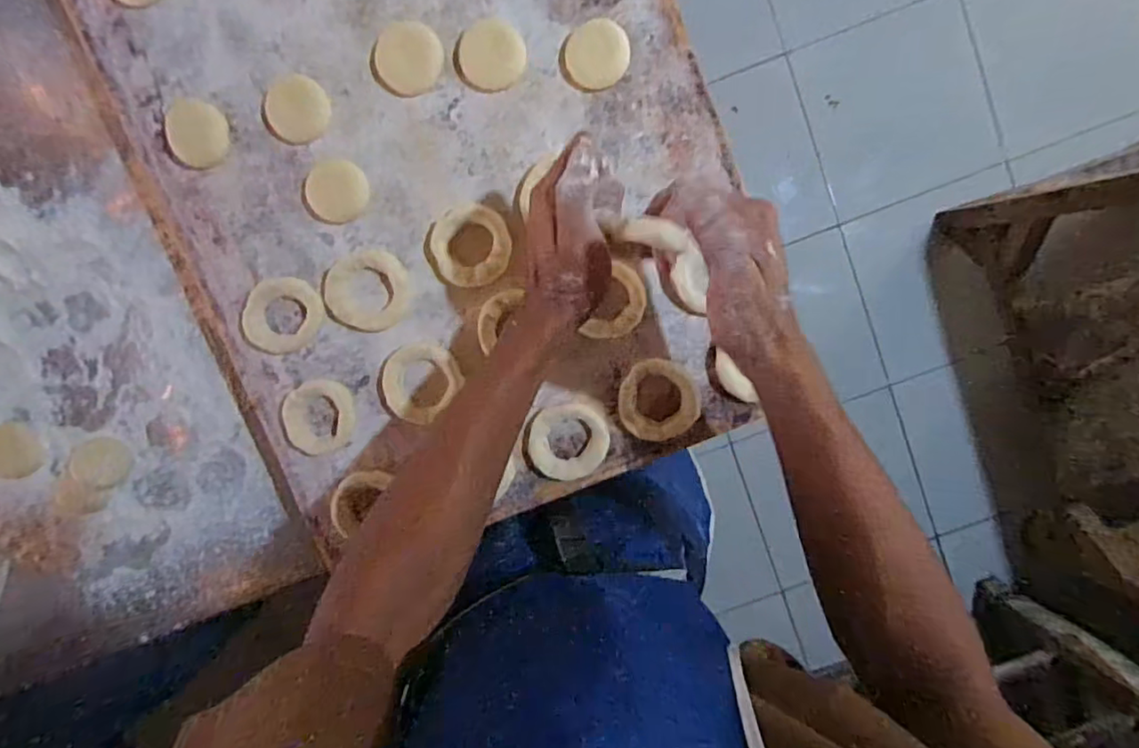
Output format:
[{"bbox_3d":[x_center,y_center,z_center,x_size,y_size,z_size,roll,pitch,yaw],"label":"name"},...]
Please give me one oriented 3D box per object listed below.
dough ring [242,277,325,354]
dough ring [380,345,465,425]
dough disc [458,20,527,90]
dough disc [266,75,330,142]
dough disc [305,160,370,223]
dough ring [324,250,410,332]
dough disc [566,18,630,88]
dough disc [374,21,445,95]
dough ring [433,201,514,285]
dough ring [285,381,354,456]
[{"bbox_3d":[-0.222,-0.045,0.469,0.055,0.004,0.060,0,97,0],"label":"dough ring"},{"bbox_3d":[-0.118,0.005,0.476,0.057,0.009,0.062,0,97,0],"label":"dough ring"},{"bbox_3d":[-0.056,-0.234,0.445,0.047,0.005,0.045,0,97,0],"label":"dough disc"},{"bbox_3d":[-0.203,-0.198,0.453,0.046,0.004,0.047,0,97,0],"label":"dough disc"},{"bbox_3d":[-0.176,-0.139,0.462,0.045,0.004,0.043,-4,97,0],"label":"dough disc"},{"bbox_3d":[-0.155,-0.064,0.466,0.063,0.005,0.060,0,97,0],"label":"dough ring"},{"bbox_3d":[0.021,-0.234,0.445,0.046,0.004,0.046,0,97,0],"label":"dough disc"},{"bbox_3d":[-0.117,-0.232,0.445,0.047,0.006,0.048,0,97,0],"label":"dough disc"},{"bbox_3d":[-0.074,-0.098,0.461,0.058,0.012,0.061,0,97,0],"label":"dough ring"},{"bbox_3d":[-0.196,0.034,0.476,0.055,0.007,0.057,0,97,0],"label":"dough ring"}]

